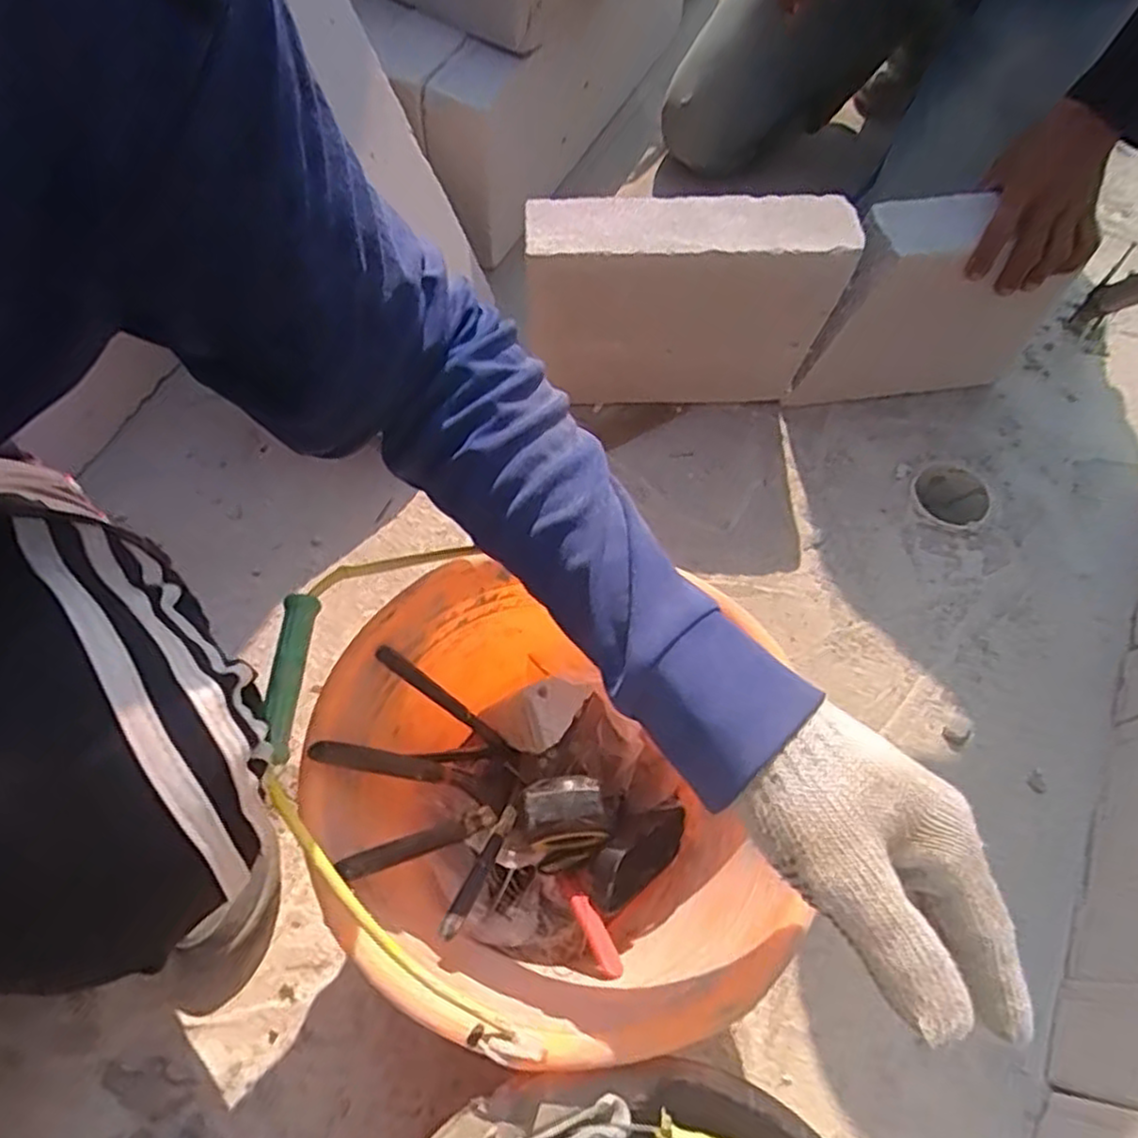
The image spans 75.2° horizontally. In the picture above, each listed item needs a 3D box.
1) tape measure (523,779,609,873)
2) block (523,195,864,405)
[{"bbox_3d":[-0.002,0.178,0.525,0.058,0.045,0.062,-14,63,-9],"label":"tape measure"},{"bbox_3d":[0.105,-0.253,0.739,0.292,0.220,0.067,0,62,-2],"label":"block"}]

